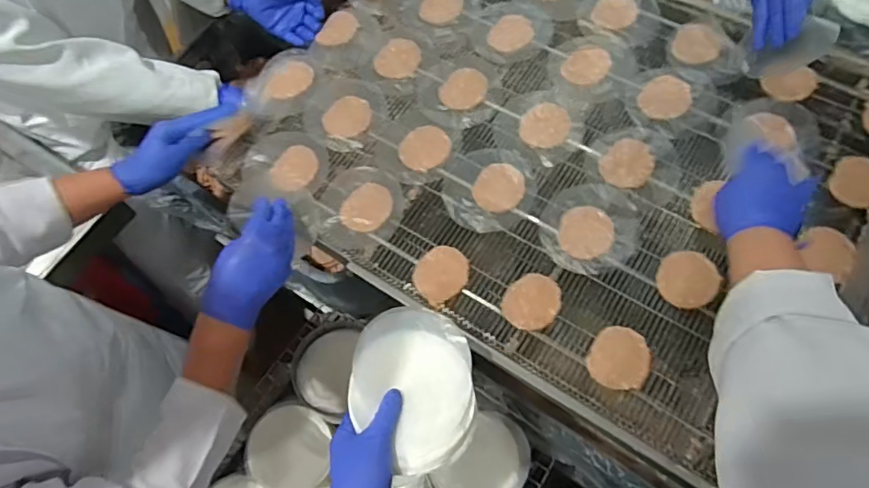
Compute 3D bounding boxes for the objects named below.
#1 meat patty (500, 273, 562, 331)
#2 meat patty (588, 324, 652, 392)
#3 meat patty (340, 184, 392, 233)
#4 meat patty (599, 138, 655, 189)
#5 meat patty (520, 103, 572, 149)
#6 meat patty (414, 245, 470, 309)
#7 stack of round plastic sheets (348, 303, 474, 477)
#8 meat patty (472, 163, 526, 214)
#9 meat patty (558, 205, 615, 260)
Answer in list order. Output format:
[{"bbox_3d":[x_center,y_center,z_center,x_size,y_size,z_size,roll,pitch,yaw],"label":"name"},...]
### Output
[{"bbox_3d":[0.117,0.069,0.647,0.064,0.009,0.070,0,69,1],"label":"meat patty"},{"bbox_3d":[0.210,0.128,0.608,0.063,0.012,0.068,0,69,1],"label":"meat patty"},{"bbox_3d":[-0.089,-0.049,0.715,0.061,0.010,0.068,39,74,14],"label":"meat patty"},{"bbox_3d":[0.255,-0.108,0.706,0.063,0.005,0.072,38,74,14],"label":"meat patty"},{"bbox_3d":[0.154,-0.164,0.745,0.066,0.004,0.076,12,69,6],"label":"meat patty"},{"bbox_3d":[0.007,0.036,0.673,0.071,0.009,0.065,0,69,1],"label":"meat patty"},{"bbox_3d":[-0.023,0.143,0.551,0.121,0.022,0.161,-3,69,0],"label":"stack of round plastic sheets"},{"bbox_3d":[0.085,-0.074,0.713,0.063,0.006,0.074,26,71,10],"label":"meat patty"},{"bbox_3d":[0.190,-0.016,0.678,0.064,0.009,0.069,0,69,1],"label":"meat patty"}]

